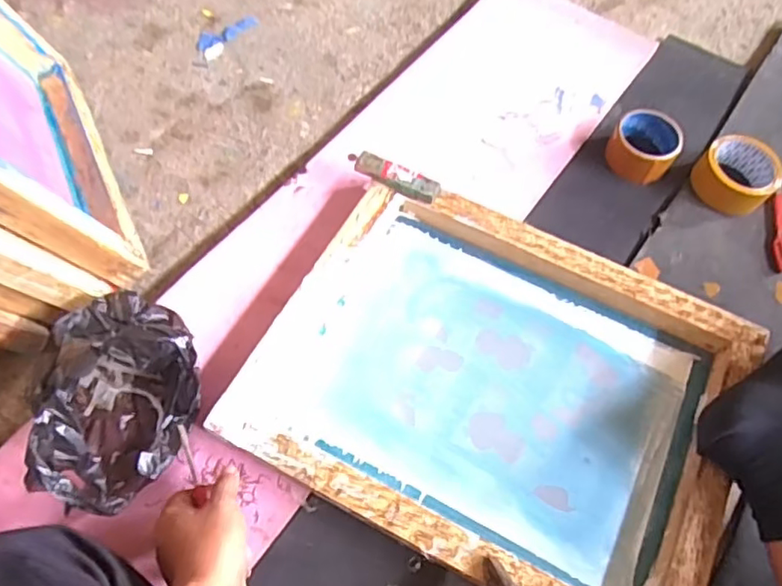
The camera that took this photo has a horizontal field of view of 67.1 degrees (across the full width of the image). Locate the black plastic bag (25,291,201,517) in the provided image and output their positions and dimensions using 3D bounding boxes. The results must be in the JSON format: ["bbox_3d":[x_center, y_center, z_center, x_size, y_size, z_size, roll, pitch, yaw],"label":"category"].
[{"bbox_3d":[-0.256,0.095,0.565,0.122,0.135,0.196,-11,64,-7],"label":"black plastic bag"}]

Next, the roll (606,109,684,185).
[{"bbox_3d":[0.338,-0.197,0.786,0.085,0.046,0.086,31,66,14],"label":"roll"}]

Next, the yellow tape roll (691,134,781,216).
[{"bbox_3d":[0.451,-0.154,0.768,0.098,0.046,0.091,24,64,10],"label":"yellow tape roll"}]

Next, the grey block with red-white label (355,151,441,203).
[{"bbox_3d":[0.007,-0.141,0.714,0.104,0.014,0.029,23,64,10],"label":"grey block with red-white label"}]

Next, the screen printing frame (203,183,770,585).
[{"bbox_3d":[0.115,0.096,0.628,0.470,0.040,0.372,25,65,11],"label":"screen printing frame"}]

